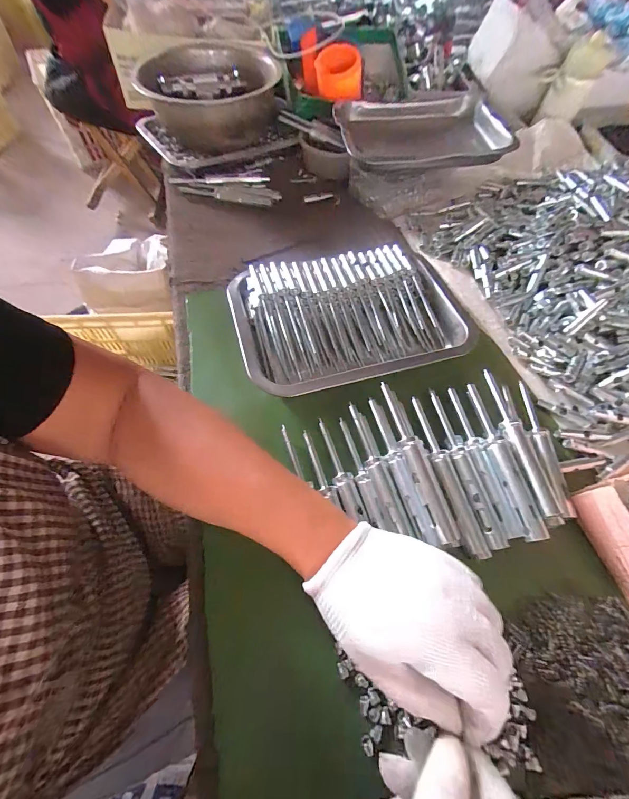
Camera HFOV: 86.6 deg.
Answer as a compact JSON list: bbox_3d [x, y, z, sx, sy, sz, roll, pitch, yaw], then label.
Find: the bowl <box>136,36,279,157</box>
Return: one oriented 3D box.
[{"bbox_3d":[-0.159,-0.506,0.557,0.191,0.097,0.228,8,62,1],"label":"bowl"}]

